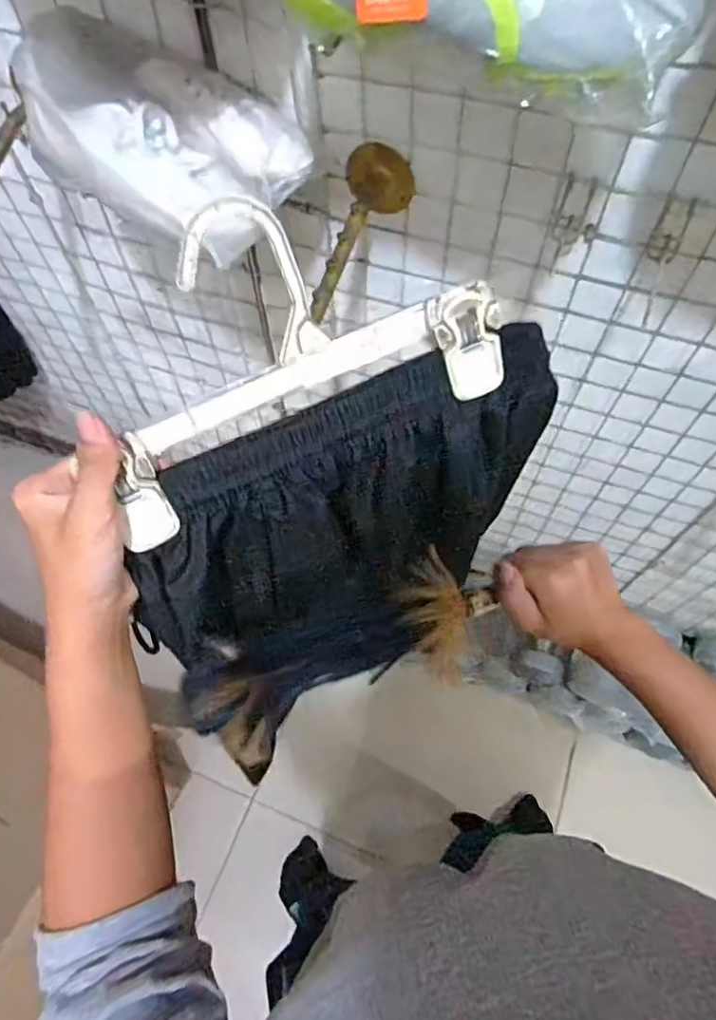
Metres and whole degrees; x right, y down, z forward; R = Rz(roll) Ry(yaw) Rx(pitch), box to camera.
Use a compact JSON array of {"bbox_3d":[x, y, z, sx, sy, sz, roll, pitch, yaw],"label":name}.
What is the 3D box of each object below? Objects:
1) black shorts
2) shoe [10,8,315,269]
[{"bbox_3d":[0.002,0.020,0.391,0.273,0.202,0.050,-25,39,-11],"label":"black shorts"},{"bbox_3d":[-0.170,-0.352,0.533,0.219,0.085,0.178,32,70,15],"label":"shoe"}]

